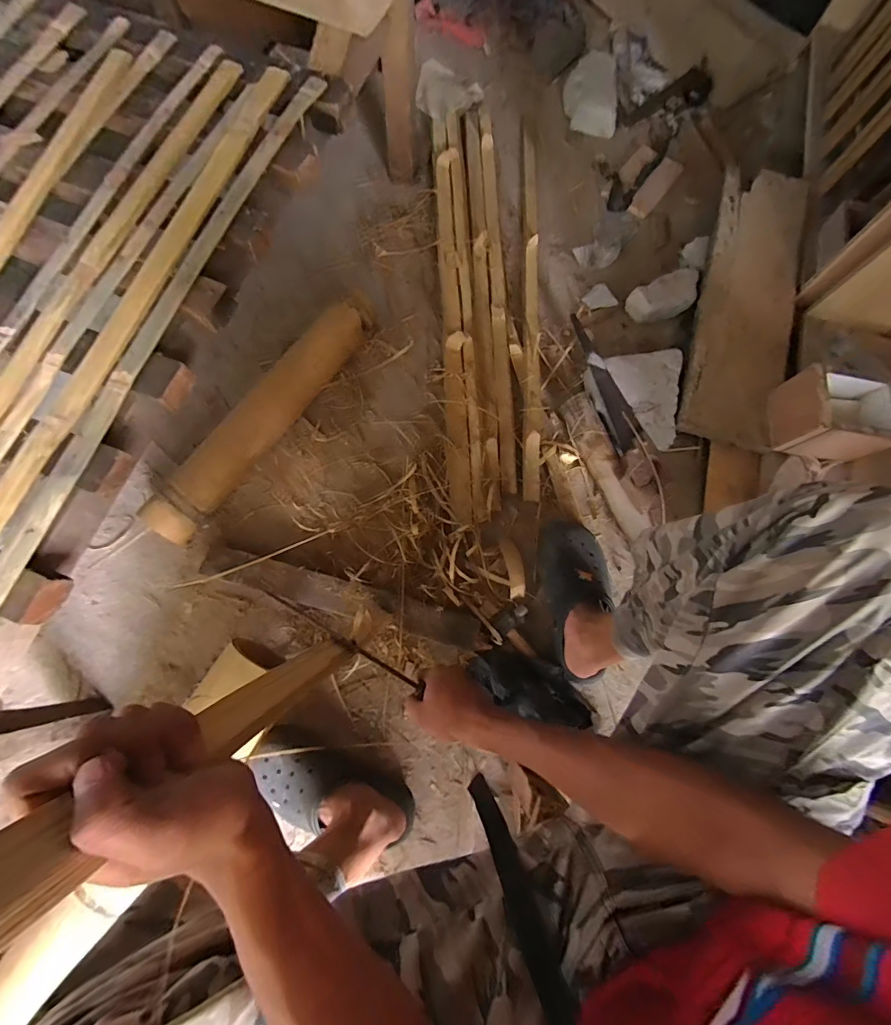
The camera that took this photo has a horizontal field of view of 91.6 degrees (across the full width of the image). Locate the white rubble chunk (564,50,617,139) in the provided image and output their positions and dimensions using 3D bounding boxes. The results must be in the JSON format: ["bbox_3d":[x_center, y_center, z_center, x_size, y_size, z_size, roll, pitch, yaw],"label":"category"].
[{"bbox_3d":[0.370,-1.053,1.096,0.112,0.082,0.181,-3,74,-2],"label":"white rubble chunk"}]

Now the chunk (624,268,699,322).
[{"bbox_3d":[0.488,-0.471,0.956,0.157,0.069,0.085,-20,75,-6],"label":"chunk"}]

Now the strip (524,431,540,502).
[{"bbox_3d":[0.172,-0.091,0.862,0.031,0.013,0.138,0,79,14],"label":"strip"}]

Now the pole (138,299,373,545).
[{"bbox_3d":[-0.342,-0.200,0.842,0.083,0.101,0.585,34,76,8],"label":"pole"}]

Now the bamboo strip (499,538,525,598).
[{"bbox_3d":[0.125,0.102,0.795,0.032,0.018,0.106,-11,75,-4],"label":"bamboo strip"}]

